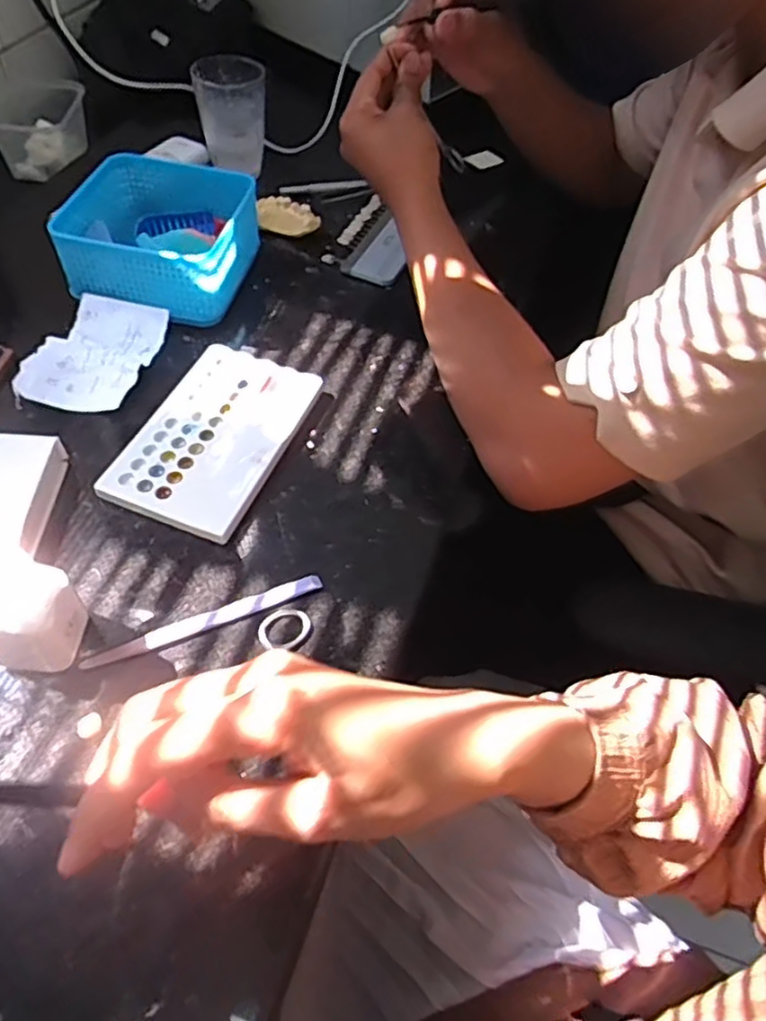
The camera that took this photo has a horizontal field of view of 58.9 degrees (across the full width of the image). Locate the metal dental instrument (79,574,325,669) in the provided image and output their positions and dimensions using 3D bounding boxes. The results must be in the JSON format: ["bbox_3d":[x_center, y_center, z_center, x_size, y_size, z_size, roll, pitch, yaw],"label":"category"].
[{"bbox_3d":[-0.101,0.063,0.392,0.136,0.004,0.011,-18,57,-17],"label":"metal dental instrument"}]

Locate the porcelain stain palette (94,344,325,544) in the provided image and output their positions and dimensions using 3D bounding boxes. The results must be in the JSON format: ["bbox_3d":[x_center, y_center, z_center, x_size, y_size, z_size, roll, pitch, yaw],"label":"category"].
[{"bbox_3d":[-0.115,-0.052,0.470,0.095,0.012,0.153,19,54,9],"label":"porcelain stain palette"}]

